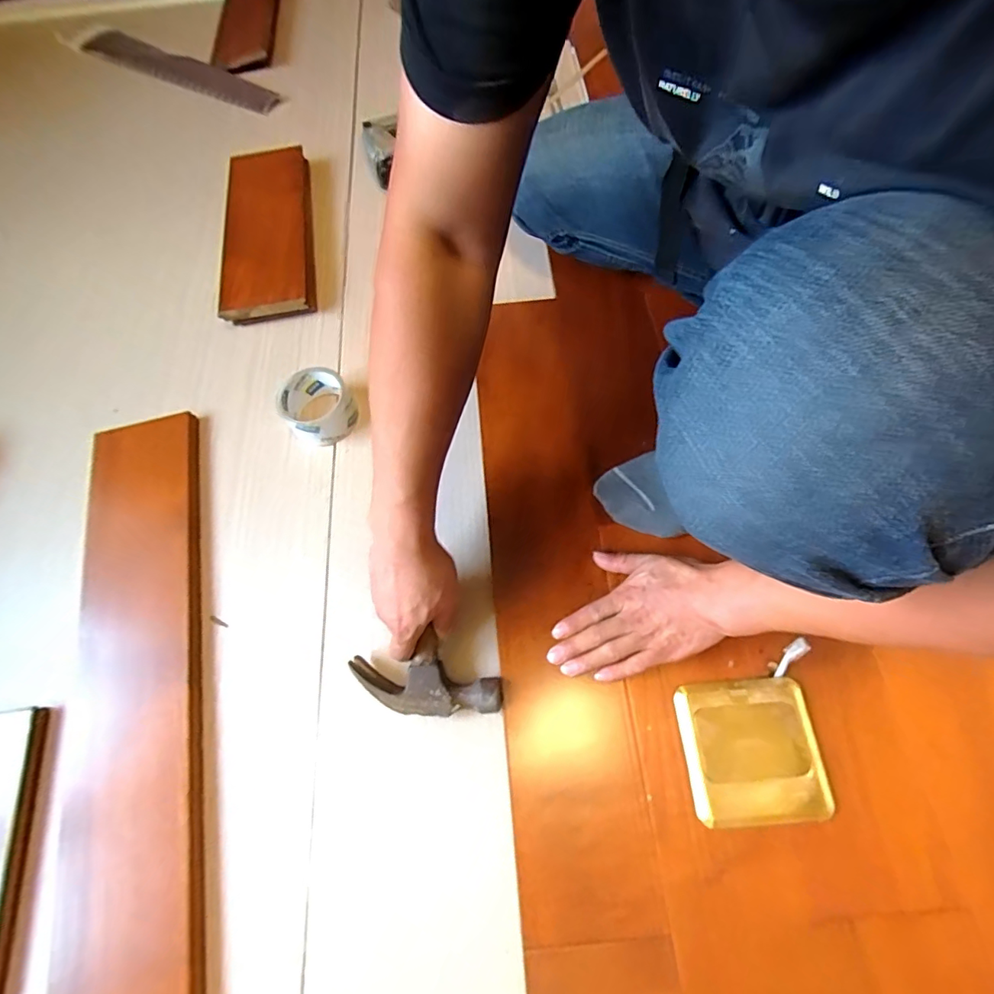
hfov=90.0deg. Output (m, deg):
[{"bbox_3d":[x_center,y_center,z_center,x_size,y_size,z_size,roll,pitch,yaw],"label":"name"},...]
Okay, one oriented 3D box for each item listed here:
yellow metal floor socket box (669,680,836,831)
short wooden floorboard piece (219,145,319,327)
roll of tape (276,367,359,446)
[{"bbox_3d":[0.236,0.234,0.461,0.121,0.012,0.117,-5,66,-1],"label":"yellow metal floor socket box"},{"bbox_3d":[-0.368,-0.433,0.802,0.134,0.044,0.369,-9,64,-5],"label":"short wooden floorboard piece"},{"bbox_3d":[-0.230,-0.114,0.645,0.084,0.057,0.087,0,66,1],"label":"roll of tape"}]

